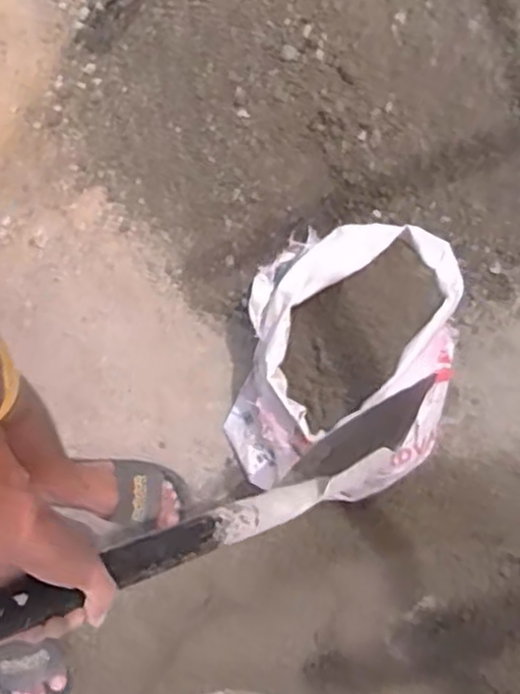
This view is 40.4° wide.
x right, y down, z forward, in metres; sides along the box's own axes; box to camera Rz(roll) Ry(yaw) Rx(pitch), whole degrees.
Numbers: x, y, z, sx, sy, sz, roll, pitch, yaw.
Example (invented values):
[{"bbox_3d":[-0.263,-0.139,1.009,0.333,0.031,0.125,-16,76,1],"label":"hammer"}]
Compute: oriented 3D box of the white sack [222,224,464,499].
[{"bbox_3d":[0.131,0.012,1.099,0.307,0.232,0.362,13,75,11],"label":"white sack"}]

